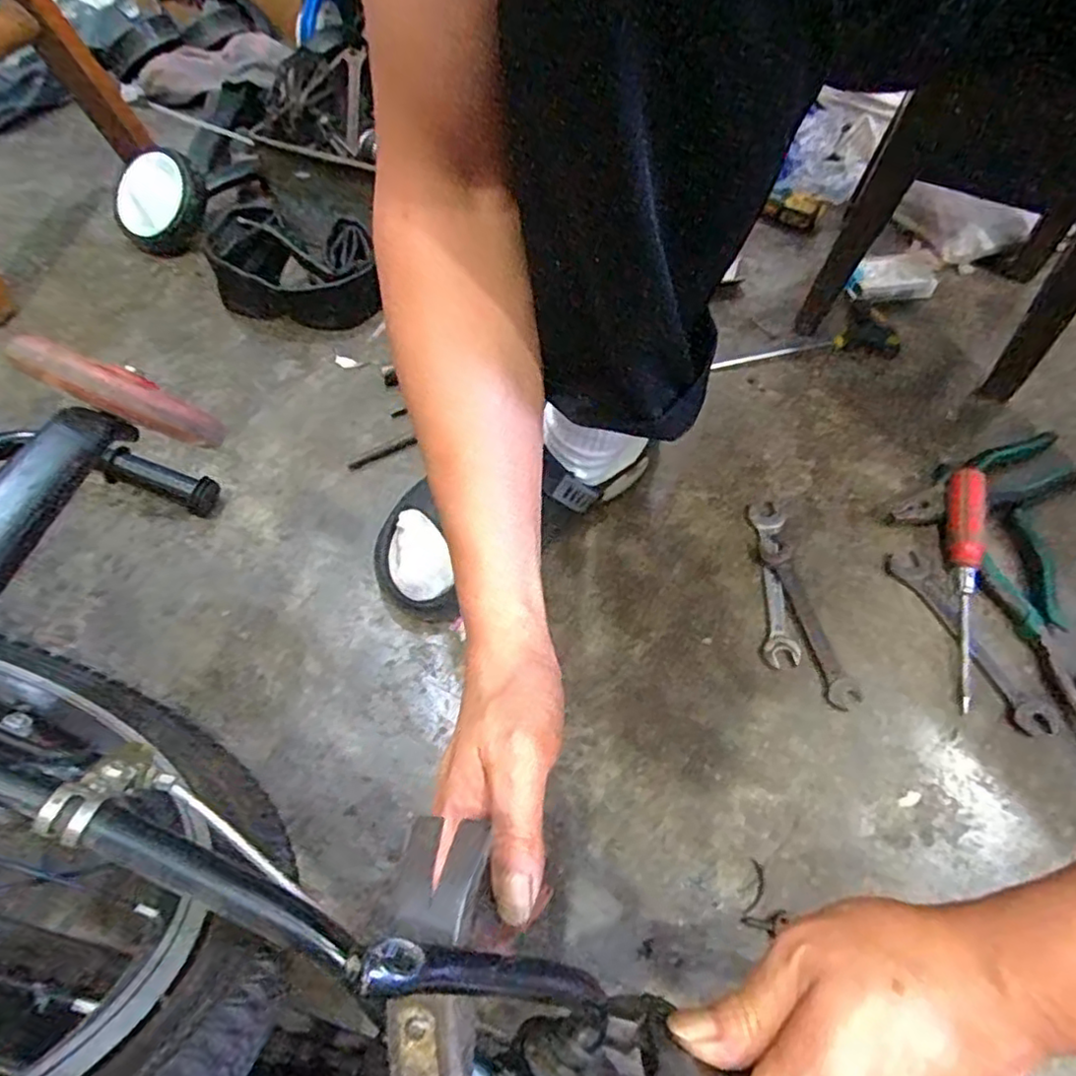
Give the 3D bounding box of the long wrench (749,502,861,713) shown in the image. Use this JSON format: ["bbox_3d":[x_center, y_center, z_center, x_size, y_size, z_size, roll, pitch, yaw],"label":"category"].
[{"bbox_3d":[0.209,0.047,0.528,0.028,0.007,0.181,-8,60,-5],"label":"long wrench"}]

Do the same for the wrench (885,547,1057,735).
[{"bbox_3d":[0.335,0.076,0.509,0.030,0.010,0.159,-20,62,-12],"label":"wrench"}]

